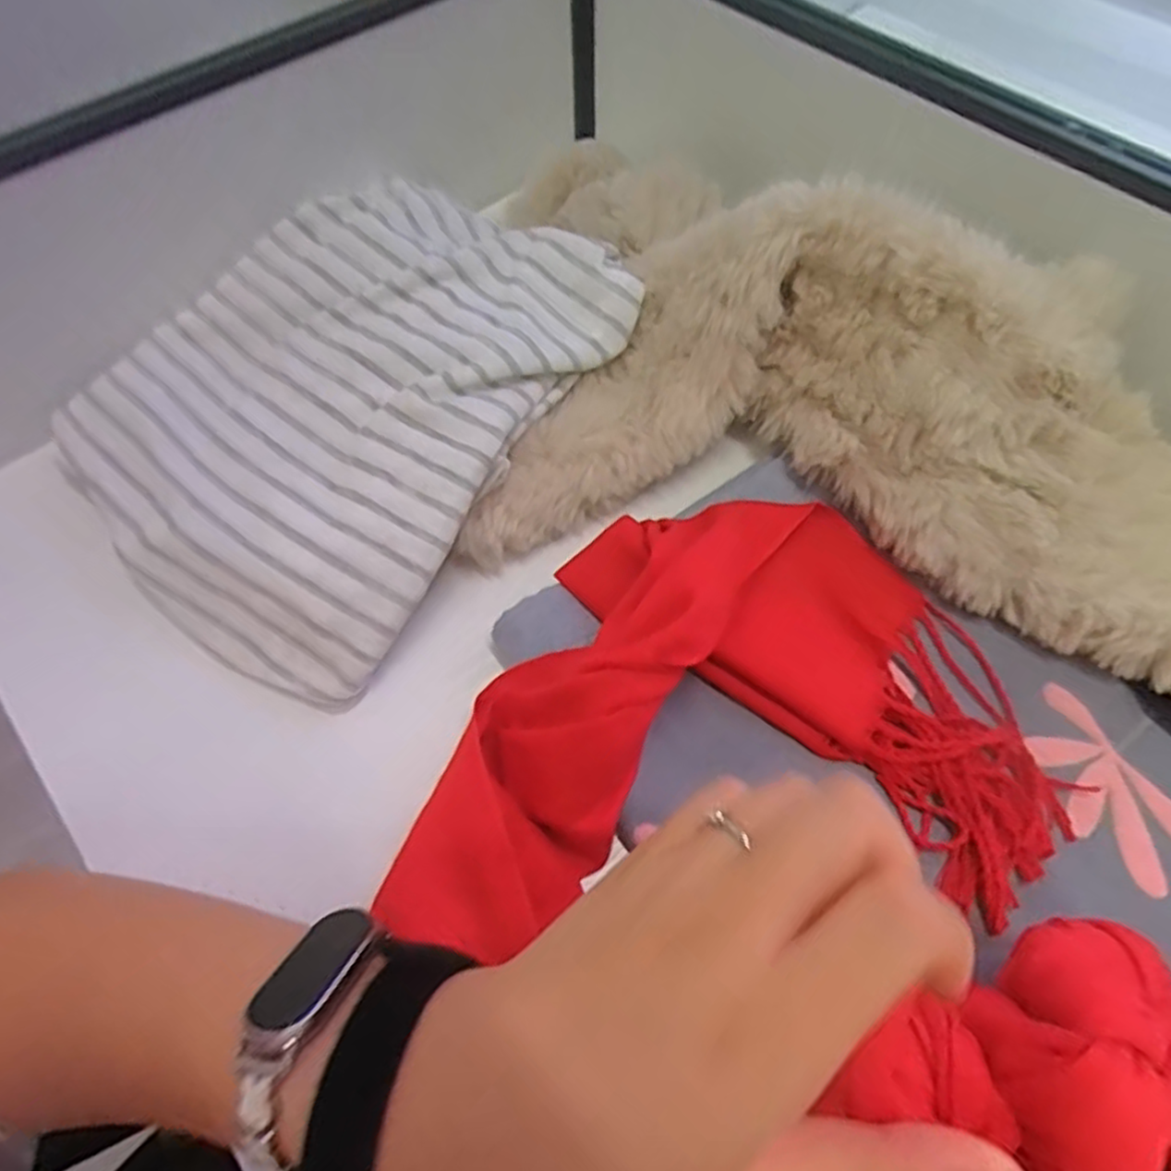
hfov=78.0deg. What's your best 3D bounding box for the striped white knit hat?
[{"bbox_3d":[-0.130,-0.105,0.372,0.231,0.029,0.263,31,70,16],"label":"striped white knit hat"}]

